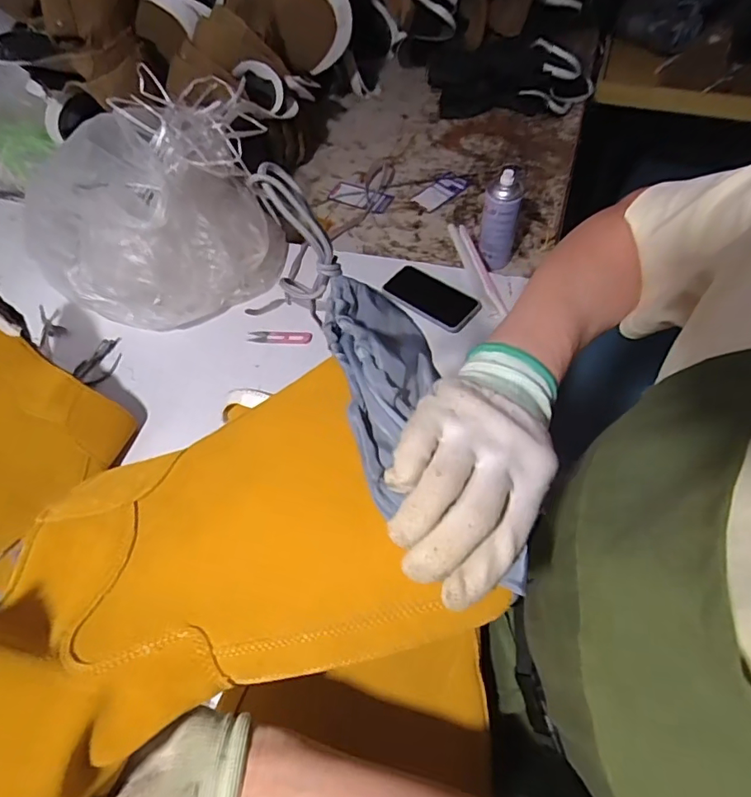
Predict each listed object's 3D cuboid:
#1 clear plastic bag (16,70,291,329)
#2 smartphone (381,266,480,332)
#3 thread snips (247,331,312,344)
[{"bbox_3d":[-0.349,-0.285,0.813,0.389,0.242,0.283,-28,60,-14],"label":"clear plastic bag"},{"bbox_3d":[0.093,-0.168,0.850,0.155,0.017,0.085,29,63,19],"label":"smartphone"},{"bbox_3d":[-0.157,-0.101,0.846,0.100,0.015,0.023,-2,57,1],"label":"thread snips"}]

